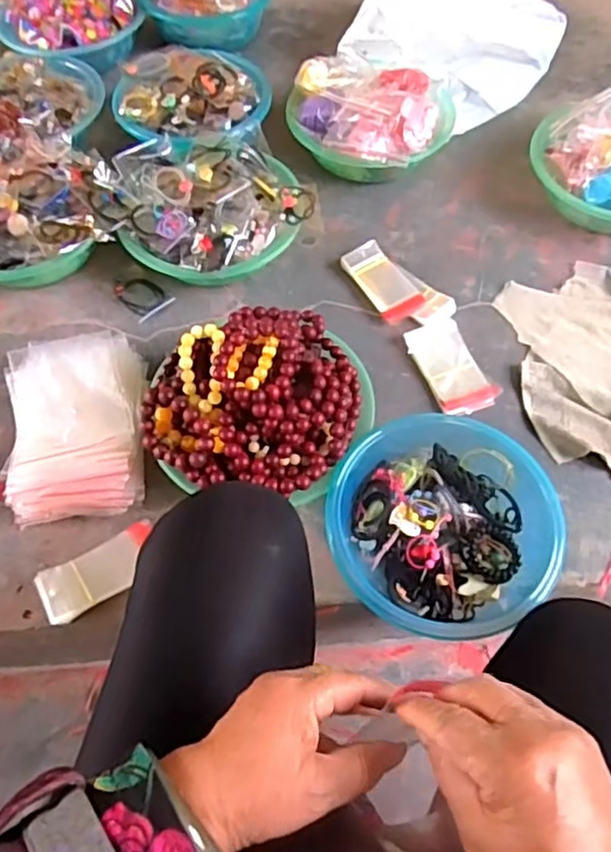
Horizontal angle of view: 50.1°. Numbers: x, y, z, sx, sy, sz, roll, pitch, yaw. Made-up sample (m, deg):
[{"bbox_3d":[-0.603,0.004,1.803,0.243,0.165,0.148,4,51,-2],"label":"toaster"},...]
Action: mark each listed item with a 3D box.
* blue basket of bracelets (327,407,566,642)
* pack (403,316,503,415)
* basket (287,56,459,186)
[{"bbox_3d":[0.133,0.096,0.661,0.214,0.068,0.230,0,60,0],"label":"blue basket of bracelets"},{"bbox_3d":[0.177,-0.070,0.794,0.073,0.020,0.130,-21,62,-11],"label":"pack"},{"bbox_3d":[0.088,-0.433,0.945,0.236,0.099,0.183,15,62,9],"label":"basket"}]

